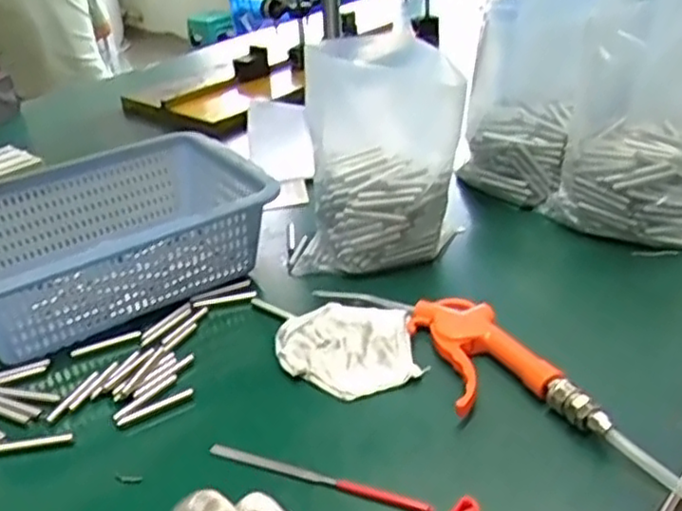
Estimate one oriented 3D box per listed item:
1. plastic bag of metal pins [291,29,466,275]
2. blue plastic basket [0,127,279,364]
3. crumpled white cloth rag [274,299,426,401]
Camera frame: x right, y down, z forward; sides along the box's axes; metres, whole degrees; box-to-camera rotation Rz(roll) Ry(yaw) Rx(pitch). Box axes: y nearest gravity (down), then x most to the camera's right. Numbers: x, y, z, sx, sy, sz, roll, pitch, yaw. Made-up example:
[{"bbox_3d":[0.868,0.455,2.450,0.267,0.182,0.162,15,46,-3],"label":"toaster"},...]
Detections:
[{"bbox_3d":[0.031,-0.085,0.650,0.148,0.212,0.086,-4,29,1],"label":"plastic bag of metal pins"},{"bbox_3d":[-0.233,-0.016,0.684,0.293,0.095,0.210,-19,32,-24],"label":"blue plastic basket"},{"bbox_3d":[0.004,0.071,0.568,0.105,0.024,0.099,-7,29,-5],"label":"crumpled white cloth rag"}]

